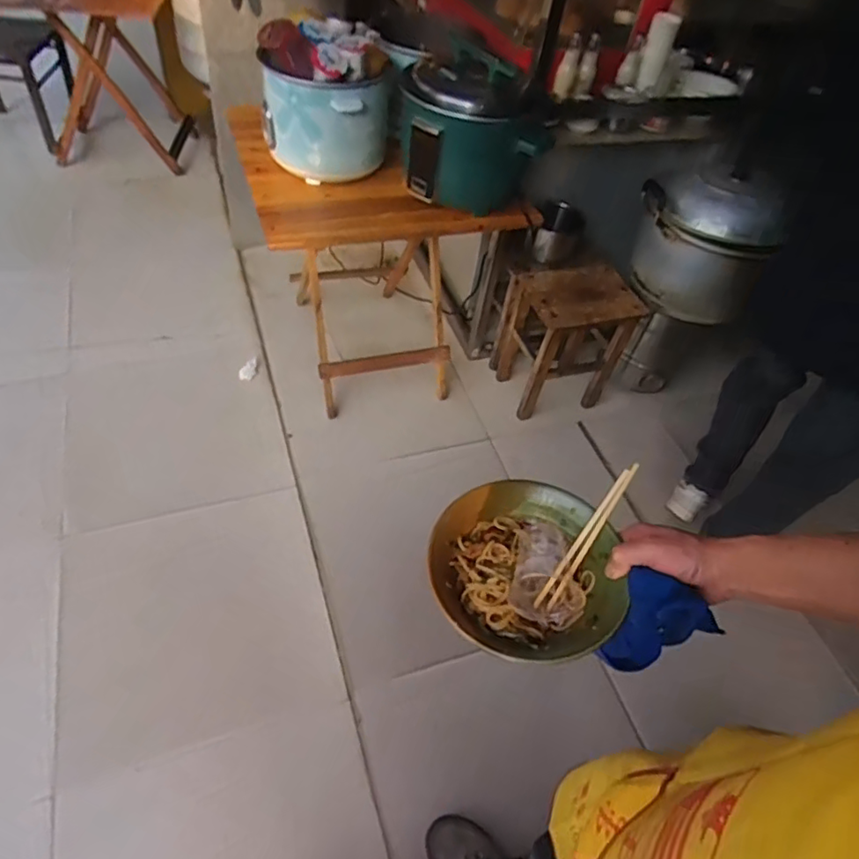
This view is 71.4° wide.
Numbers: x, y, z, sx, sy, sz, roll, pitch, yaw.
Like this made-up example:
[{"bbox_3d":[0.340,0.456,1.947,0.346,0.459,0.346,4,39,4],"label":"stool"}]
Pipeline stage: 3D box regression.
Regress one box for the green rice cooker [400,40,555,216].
[{"bbox_3d":[0.080,-0.688,1.399,0.297,0.296,0.302,0,50,-9],"label":"green rice cooker"}]

